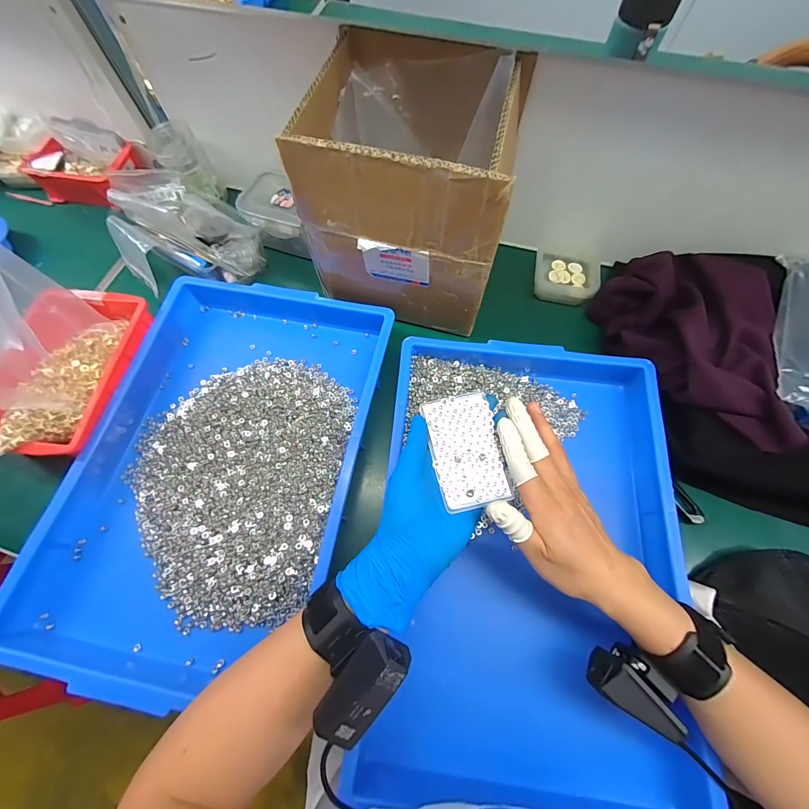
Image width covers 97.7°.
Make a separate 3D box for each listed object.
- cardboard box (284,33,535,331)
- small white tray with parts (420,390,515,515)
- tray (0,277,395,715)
[{"bbox_3d":[0.011,-0.231,0.416,0.195,0.229,0.178,14,68,5],"label":"cardboard box"},{"bbox_3d":[0.054,0.037,0.304,0.058,0.011,0.094,-12,67,-7],"label":"small white tray with parts"},{"bbox_3d":[-0.196,0.059,0.396,0.291,0.062,0.424,10,66,3],"label":"tray"}]

